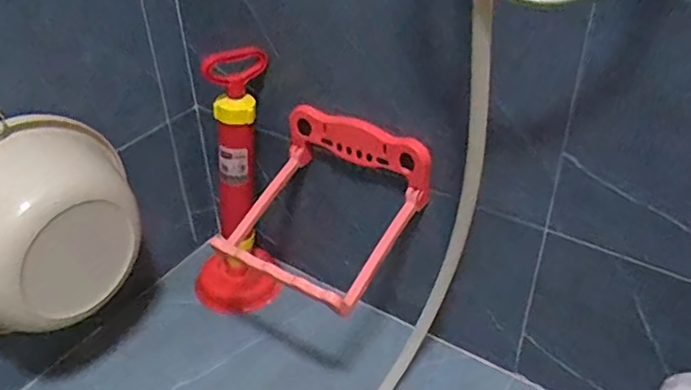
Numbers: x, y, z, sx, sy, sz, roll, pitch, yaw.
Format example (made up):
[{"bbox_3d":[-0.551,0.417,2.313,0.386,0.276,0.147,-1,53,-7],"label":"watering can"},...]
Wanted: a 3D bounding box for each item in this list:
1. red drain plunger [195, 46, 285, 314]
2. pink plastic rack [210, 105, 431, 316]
[{"bbox_3d":[-0.181,-0.001,0.935,0.141,0.398,0.156,-3,36,-1],"label":"red drain plunger"},{"bbox_3d":[-0.037,0.004,0.804,0.224,0.127,0.210,21,42,28],"label":"pink plastic rack"}]

